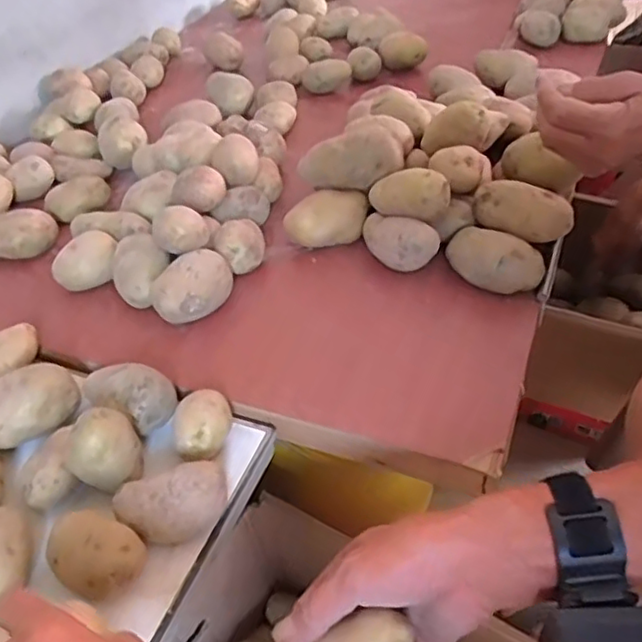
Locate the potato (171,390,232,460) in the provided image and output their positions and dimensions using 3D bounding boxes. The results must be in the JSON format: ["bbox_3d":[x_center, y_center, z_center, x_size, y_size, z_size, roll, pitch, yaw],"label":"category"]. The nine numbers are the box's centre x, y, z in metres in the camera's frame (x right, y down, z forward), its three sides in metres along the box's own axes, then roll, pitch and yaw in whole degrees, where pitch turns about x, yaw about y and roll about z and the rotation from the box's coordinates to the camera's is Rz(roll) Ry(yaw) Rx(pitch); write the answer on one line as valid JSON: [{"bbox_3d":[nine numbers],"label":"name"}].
[{"bbox_3d":[-0.097,0.086,0.515,0.044,0.032,0.054,7,46,9],"label":"potato"}]

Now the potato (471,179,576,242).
[{"bbox_3d":[0.195,-0.107,0.608,0.093,0.039,0.039,13,47,14],"label":"potato"}]

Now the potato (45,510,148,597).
[{"bbox_3d":[-0.158,0.162,0.439,0.069,0.032,0.049,21,50,21],"label":"potato"}]

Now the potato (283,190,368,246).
[{"bbox_3d":[0.006,-0.107,0.676,0.087,0.052,0.038,2,45,4],"label":"potato"}]

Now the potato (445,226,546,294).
[{"bbox_3d":[0.167,-0.058,0.609,0.093,0.048,0.043,29,53,27],"label":"potato"}]

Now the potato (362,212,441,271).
[{"bbox_3d":[0.073,-0.083,0.637,0.085,0.049,0.036,27,52,26],"label":"potato"}]

